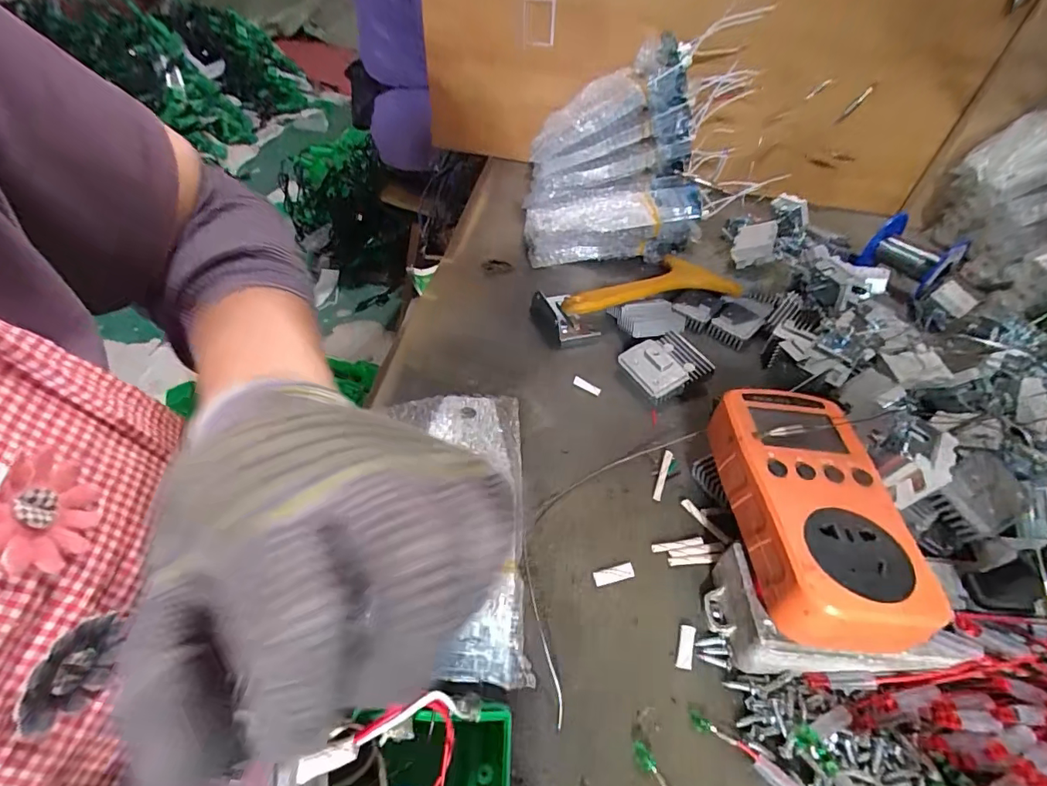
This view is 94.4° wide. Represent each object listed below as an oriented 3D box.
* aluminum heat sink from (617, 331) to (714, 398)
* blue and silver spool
[{"bbox_3d":[0.105,-0.021,0.361,0.055,0.017,0.045,-22,50,-23],"label":"aluminum heat sink"},{"bbox_3d":[0.379,-0.133,0.478,0.048,0.050,0.078,-19,50,-23],"label":"blue and silver spool"}]

